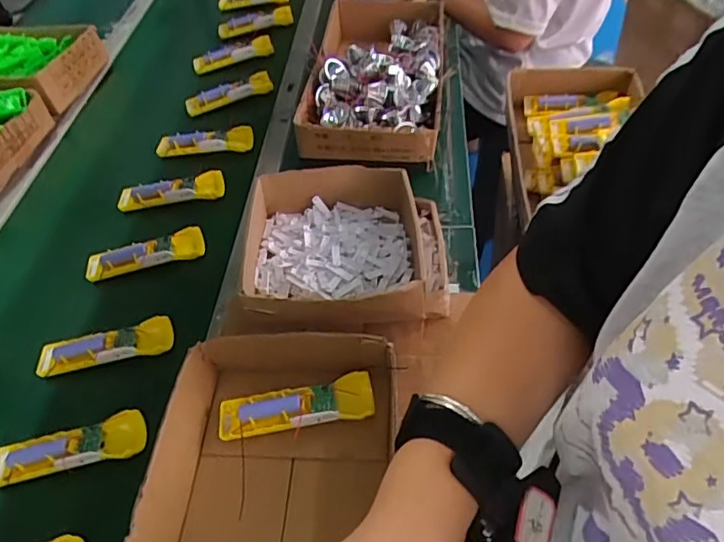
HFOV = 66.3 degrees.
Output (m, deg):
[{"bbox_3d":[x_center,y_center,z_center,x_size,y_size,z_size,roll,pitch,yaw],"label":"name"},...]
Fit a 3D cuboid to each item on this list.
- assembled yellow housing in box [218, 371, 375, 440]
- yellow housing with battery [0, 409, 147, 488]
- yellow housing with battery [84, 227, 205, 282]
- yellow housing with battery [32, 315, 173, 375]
[{"bbox_3d":[-0.071,0.144,0.589,0.163,0.032,0.043,-5,49,-2],"label":"assembled yellow housing in box"},{"bbox_3d":[-0.321,0.194,0.606,0.163,0.022,0.047,-10,49,-6],"label":"yellow housing with battery"},{"bbox_3d":[-0.312,-0.027,0.796,0.168,0.029,0.052,-8,49,-4],"label":"yellow housing with battery"},{"bbox_3d":[-0.321,0.094,0.693,0.169,0.023,0.051,-8,49,-4],"label":"yellow housing with battery"}]

